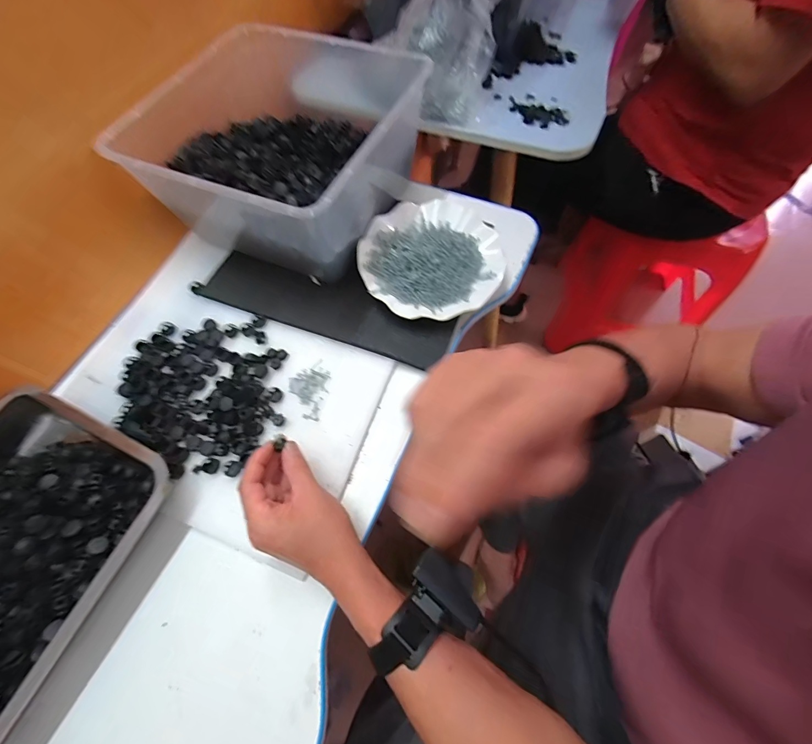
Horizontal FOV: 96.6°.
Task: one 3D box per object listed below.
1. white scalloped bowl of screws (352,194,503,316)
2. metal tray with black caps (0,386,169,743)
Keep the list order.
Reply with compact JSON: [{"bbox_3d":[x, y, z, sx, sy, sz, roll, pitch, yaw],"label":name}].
[{"bbox_3d":[0.033,-0.147,0.480,0.181,0.029,0.179,-12,66,-2],"label":"white scalloped bowl of screws"},{"bbox_3d":[-0.406,0.183,0.344,0.256,0.040,0.313,22,69,12],"label":"metal tray with black caps"}]

